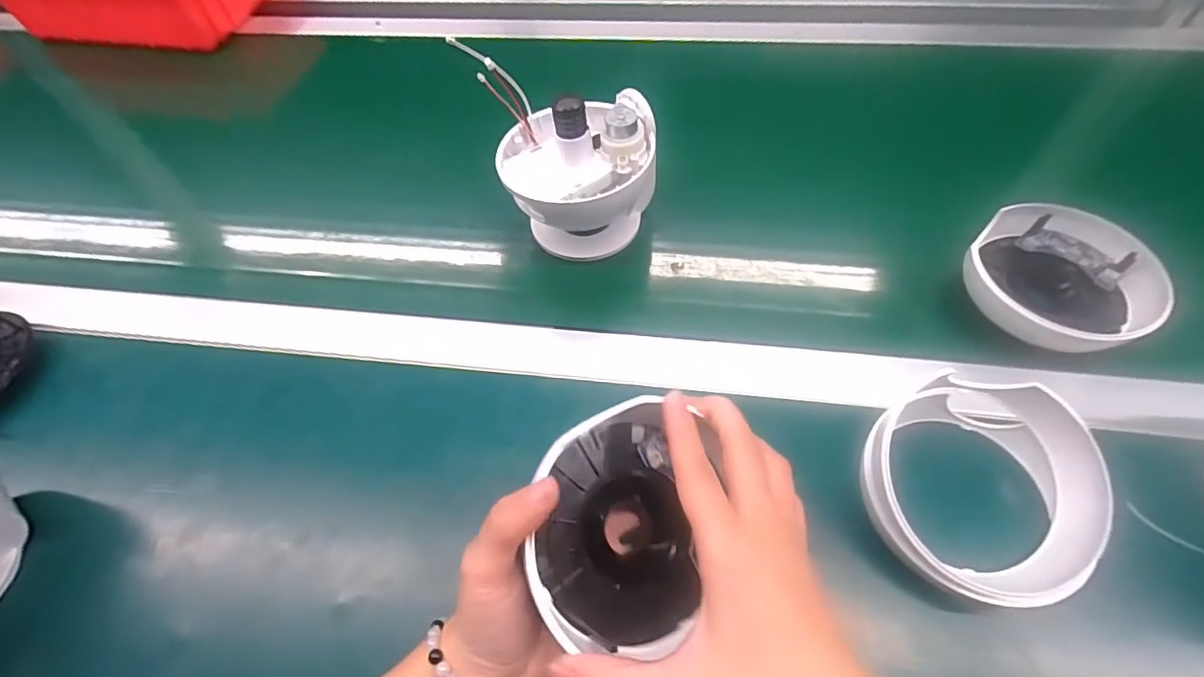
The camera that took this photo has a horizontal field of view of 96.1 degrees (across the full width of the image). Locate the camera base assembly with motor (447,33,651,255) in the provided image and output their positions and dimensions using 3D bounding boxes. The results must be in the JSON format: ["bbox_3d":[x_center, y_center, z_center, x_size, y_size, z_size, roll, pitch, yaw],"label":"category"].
[{"bbox_3d":[-0.022,-0.133,0.430,0.125,0.113,0.123,-20,59,-9],"label":"camera base assembly with motor"}]

